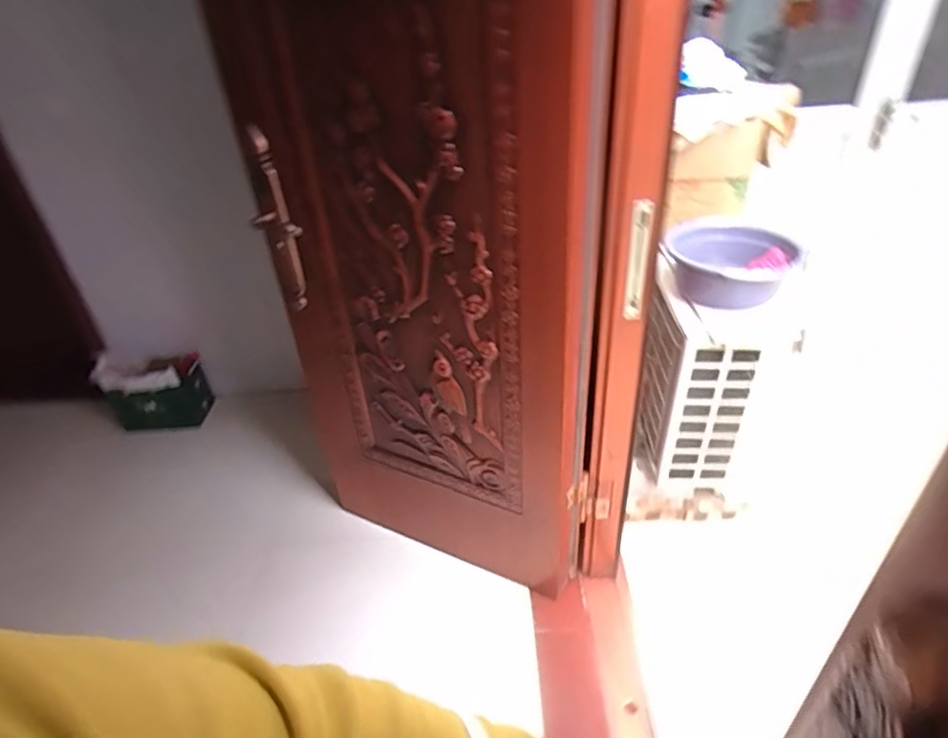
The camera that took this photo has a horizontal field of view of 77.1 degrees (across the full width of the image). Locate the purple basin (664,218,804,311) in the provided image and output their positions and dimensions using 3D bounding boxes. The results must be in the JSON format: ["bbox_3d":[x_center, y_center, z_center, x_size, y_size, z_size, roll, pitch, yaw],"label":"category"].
[{"bbox_3d":[0.684,-0.267,1.582,0.321,0.158,0.330,-3,36,2],"label":"purple basin"}]

